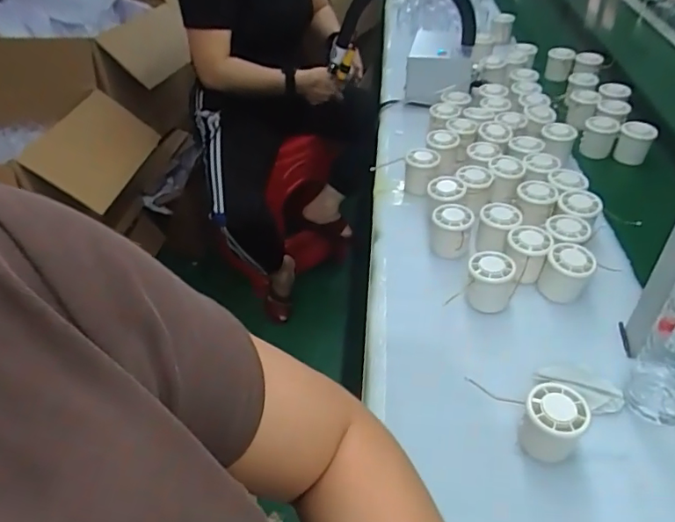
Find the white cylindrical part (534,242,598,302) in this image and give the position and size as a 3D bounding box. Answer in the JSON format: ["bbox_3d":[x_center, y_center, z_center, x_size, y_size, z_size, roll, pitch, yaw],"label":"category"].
[{"bbox_3d":[0.285,0.012,0.653,0.053,0.054,0.057,-1,41,1],"label":"white cylindrical part"}]

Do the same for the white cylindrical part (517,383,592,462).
[{"bbox_3d":[0.203,0.154,0.499,0.051,0.056,0.050,-1,41,1],"label":"white cylindrical part"}]

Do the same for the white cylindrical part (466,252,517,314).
[{"bbox_3d":[0.188,0.026,0.651,0.053,0.059,0.051,-1,41,1],"label":"white cylindrical part"}]

